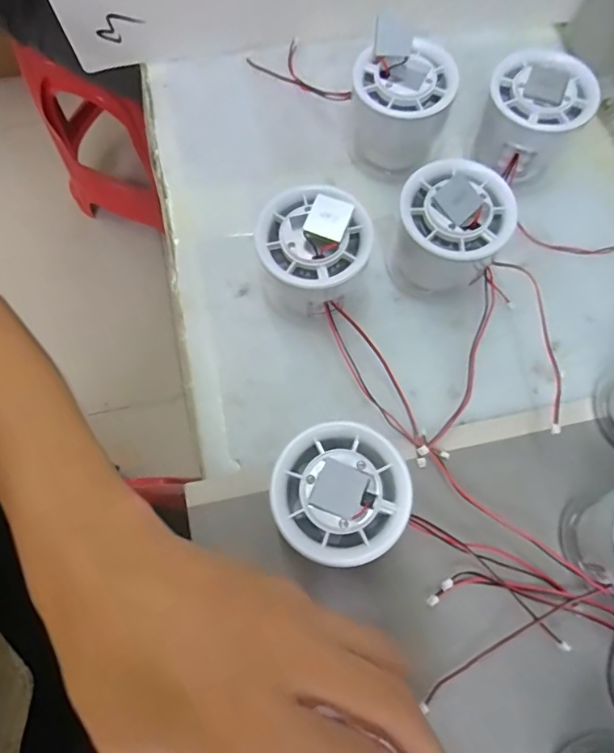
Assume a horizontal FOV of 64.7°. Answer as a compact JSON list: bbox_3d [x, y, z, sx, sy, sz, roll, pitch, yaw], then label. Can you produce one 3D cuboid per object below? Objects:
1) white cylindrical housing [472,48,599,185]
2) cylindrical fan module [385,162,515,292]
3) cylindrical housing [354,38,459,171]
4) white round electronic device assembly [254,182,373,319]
[{"bbox_3d":[0.126,-0.145,0.283,0.054,0.057,0.051,0,73,-1],"label":"white cylindrical housing"},{"bbox_3d":[0.075,-0.077,0.261,0.054,0.057,0.049,16,73,4],"label":"cylindrical fan module"},{"bbox_3d":[0.053,-0.151,0.288,0.053,0.056,0.054,0,73,-1],"label":"cylindrical housing"},{"bbox_3d":[0.001,-0.061,0.255,0.055,0.064,0.051,0,73,-1],"label":"white round electronic device assembly"}]

